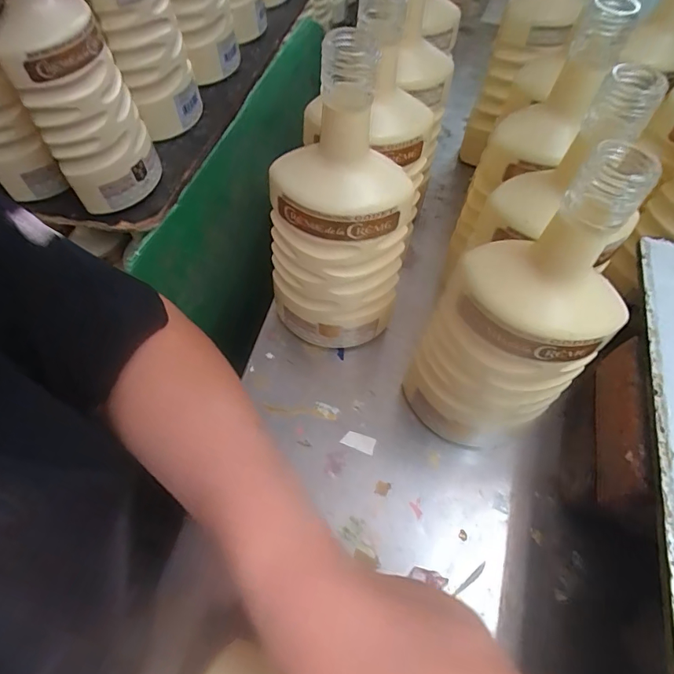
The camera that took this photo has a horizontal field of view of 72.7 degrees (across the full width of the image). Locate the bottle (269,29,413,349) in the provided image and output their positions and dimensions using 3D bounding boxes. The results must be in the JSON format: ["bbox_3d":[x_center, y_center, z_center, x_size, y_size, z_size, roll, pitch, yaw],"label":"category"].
[{"bbox_3d":[0.001,-0.082,0.349,0.077,0.257,0.079,-36,64,-18],"label":"bottle"}]

